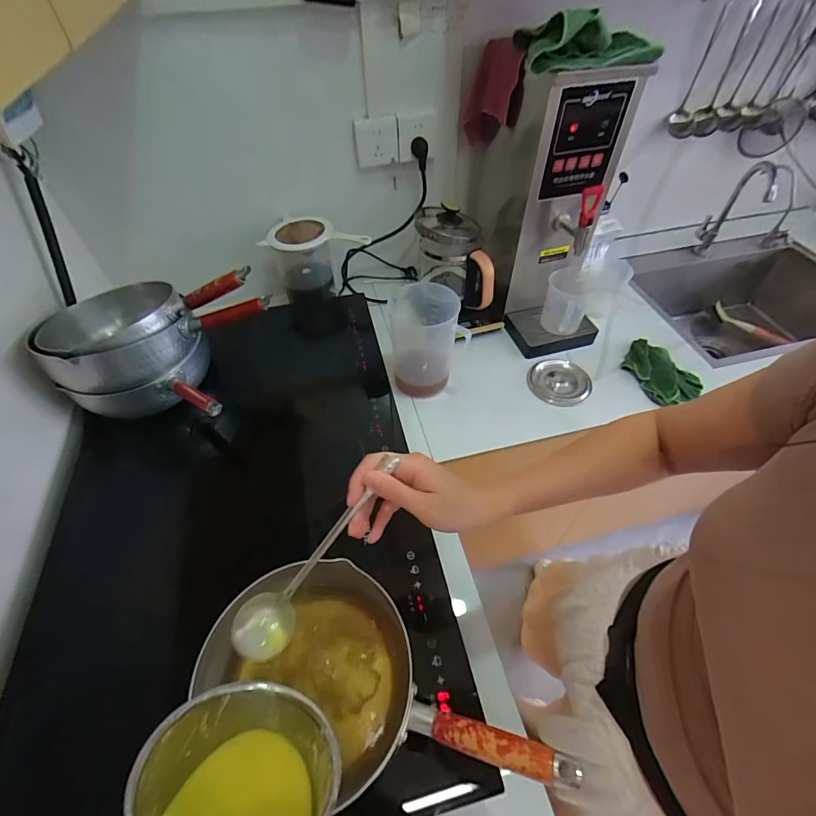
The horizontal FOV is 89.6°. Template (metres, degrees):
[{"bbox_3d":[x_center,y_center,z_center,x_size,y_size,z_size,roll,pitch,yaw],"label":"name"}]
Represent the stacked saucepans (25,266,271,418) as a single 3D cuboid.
[{"bbox_3d":[-0.448,-0.113,0.713,0.383,0.190,0.233,12,53,12],"label":"stacked saucepans"}]

